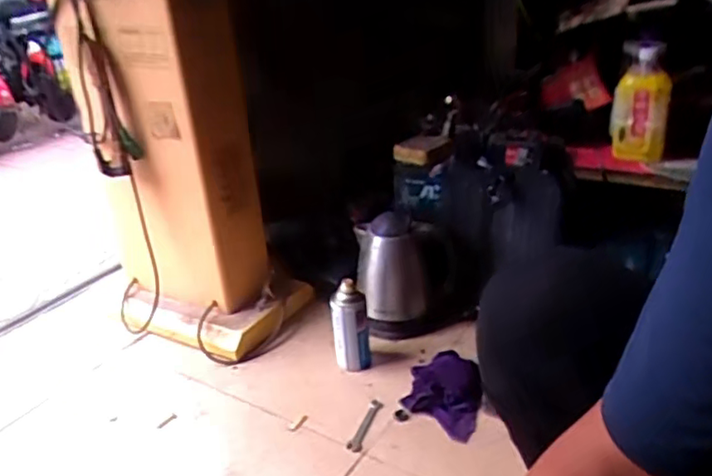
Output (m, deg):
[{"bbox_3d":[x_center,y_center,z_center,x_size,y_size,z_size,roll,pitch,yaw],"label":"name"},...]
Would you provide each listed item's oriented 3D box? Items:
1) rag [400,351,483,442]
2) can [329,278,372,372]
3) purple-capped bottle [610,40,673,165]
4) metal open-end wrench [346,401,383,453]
[{"bbox_3d":[0.150,0.252,1.053,0.128,0.047,0.166,6,28,22],"label":"rag"},{"bbox_3d":[-0.009,0.157,1.121,0.062,0.162,0.054,-4,26,3],"label":"can"},{"bbox_3d":[0.564,-0.275,1.236,0.098,0.239,0.054,4,3,18],"label":"purple-capped bottle"},{"bbox_3d":[0.014,0.303,1.014,0.026,0.009,0.116,5,28,21],"label":"metal open-end wrench"}]

